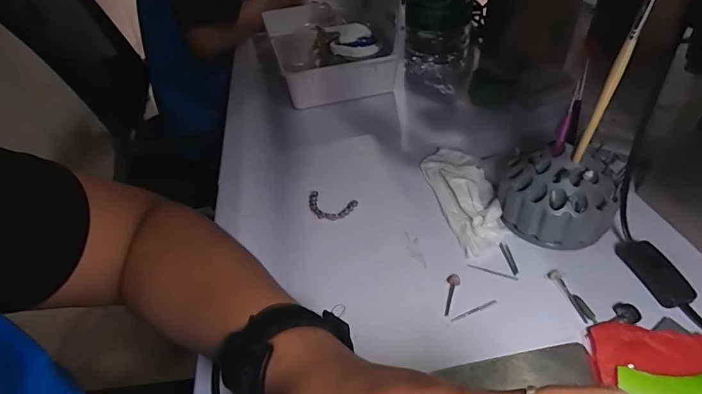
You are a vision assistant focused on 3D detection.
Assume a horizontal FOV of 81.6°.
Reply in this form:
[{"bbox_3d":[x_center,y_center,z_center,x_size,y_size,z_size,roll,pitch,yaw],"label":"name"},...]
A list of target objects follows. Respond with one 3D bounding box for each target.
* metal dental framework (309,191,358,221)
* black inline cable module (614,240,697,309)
[{"bbox_3d":[-0.024,0.009,0.439,0.054,0.008,0.034,10,44,17],"label":"metal dental framework"},{"bbox_3d":[0.255,0.060,0.342,0.026,0.014,0.066,-11,42,-6],"label":"black inline cable module"}]

